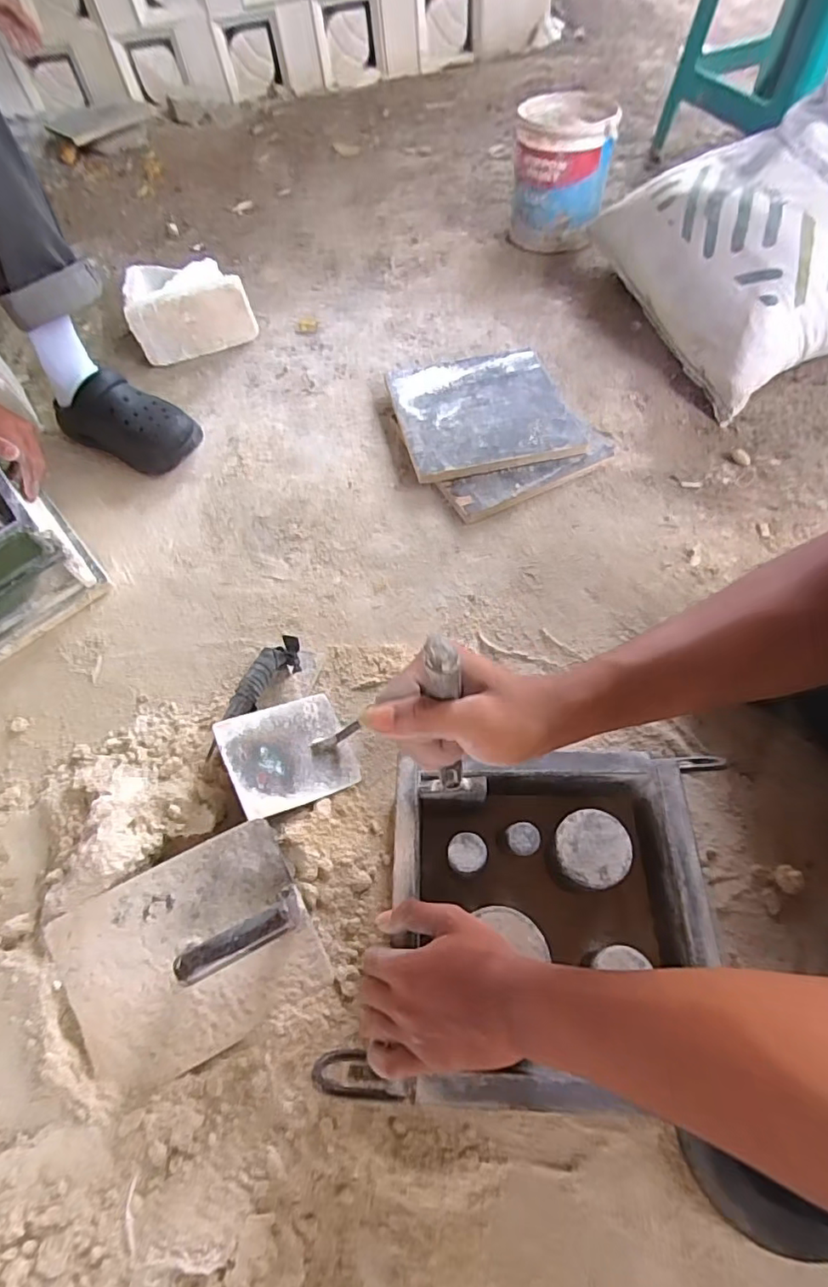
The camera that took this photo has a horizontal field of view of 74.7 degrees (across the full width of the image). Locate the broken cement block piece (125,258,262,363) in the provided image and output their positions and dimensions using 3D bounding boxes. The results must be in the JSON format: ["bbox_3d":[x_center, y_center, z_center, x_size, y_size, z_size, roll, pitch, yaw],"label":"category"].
[{"bbox_3d":[-0.389,-0.581,0.939,0.197,0.110,0.138,-21,63,-9],"label":"broken cement block piece"}]

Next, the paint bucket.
[{"bbox_3d":[0.282,-0.907,1.050,0.181,0.188,0.205,9,62,7],"label":"paint bucket"}]

